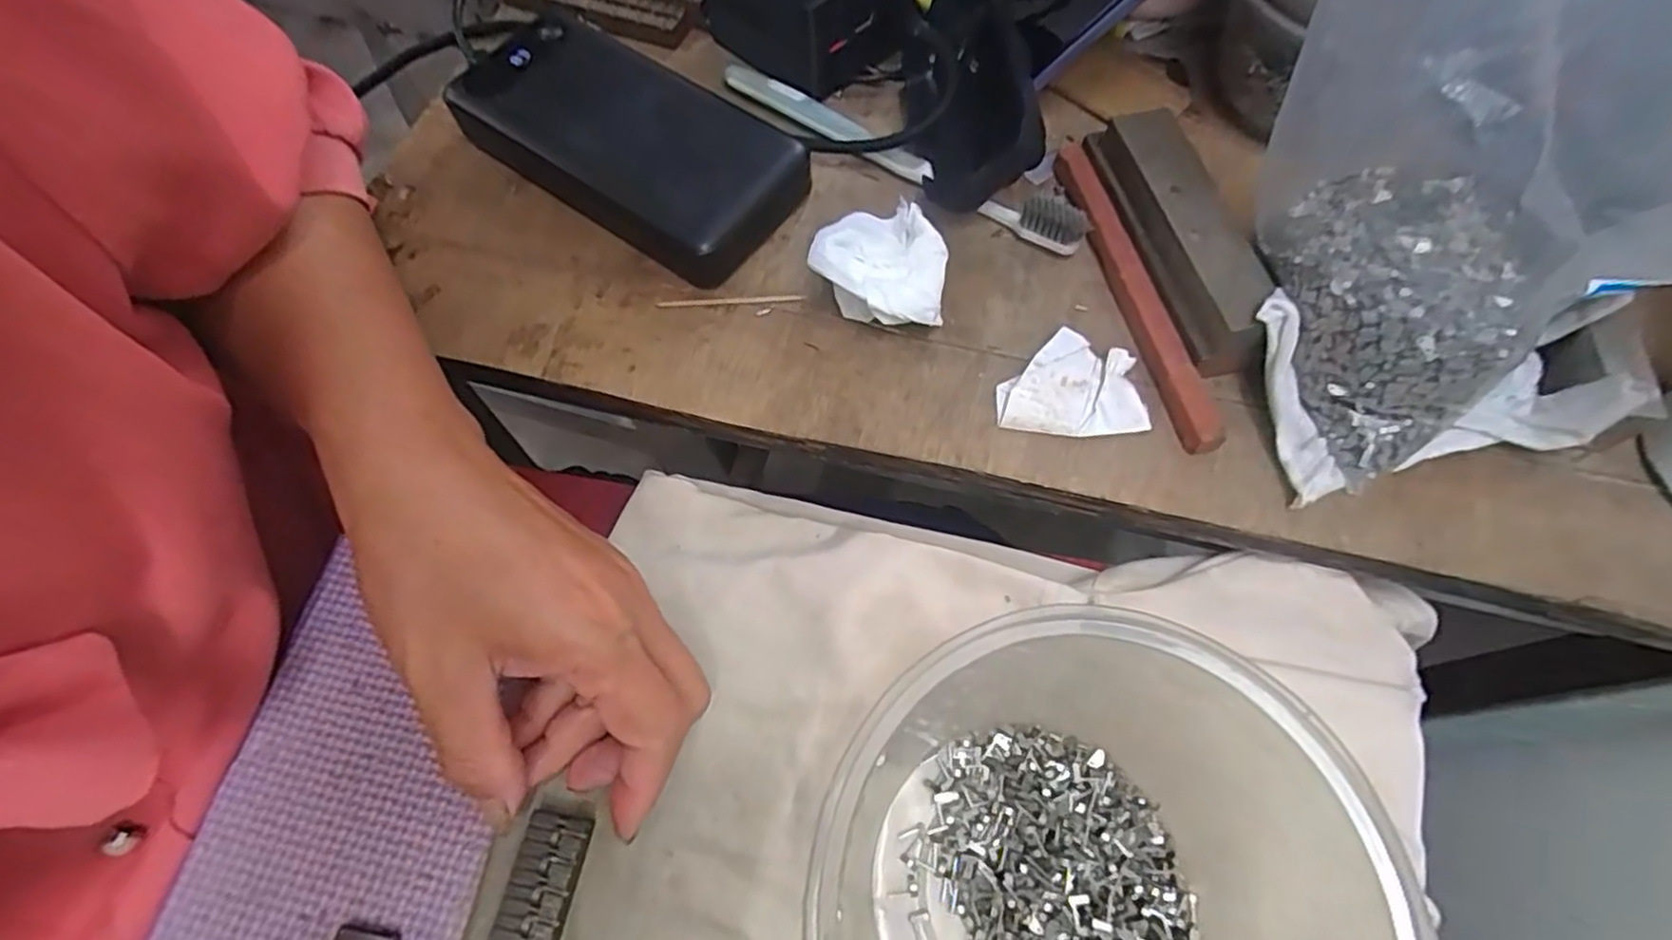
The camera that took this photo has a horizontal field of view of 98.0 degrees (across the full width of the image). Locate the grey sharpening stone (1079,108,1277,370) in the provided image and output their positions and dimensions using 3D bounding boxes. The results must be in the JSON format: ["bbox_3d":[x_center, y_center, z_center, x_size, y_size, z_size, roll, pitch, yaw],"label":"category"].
[{"bbox_3d":[0.135,-0.093,0.283,0.028,0.032,0.111,-12,65,-5],"label":"grey sharpening stone"}]

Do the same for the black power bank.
[{"bbox_3d":[-0.093,-0.145,0.317,0.161,0.022,0.070,34,69,15],"label":"black power bank"}]

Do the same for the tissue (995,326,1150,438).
[{"bbox_3d":[0.088,-0.033,0.272,0.052,0.009,0.039,4,64,2],"label":"tissue"}]

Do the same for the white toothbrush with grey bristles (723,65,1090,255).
[{"bbox_3d":[0.024,-0.140,0.319,0.182,0.015,0.018,30,68,14],"label":"white toothbrush with grey bristles"}]

